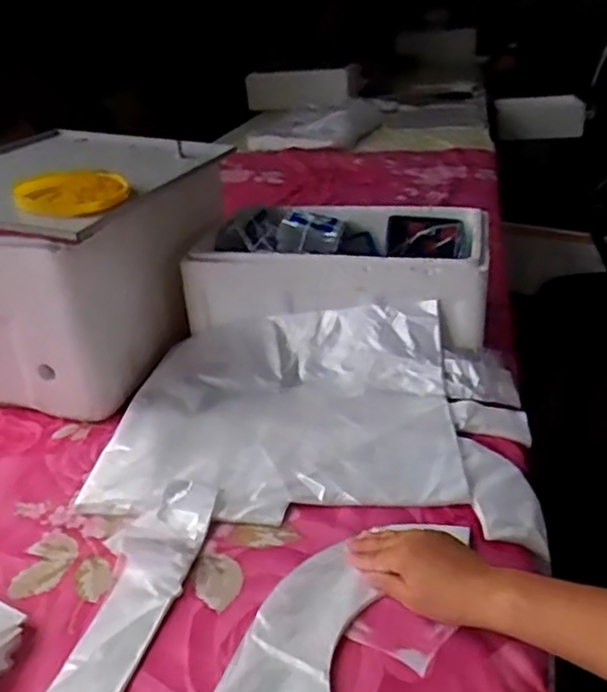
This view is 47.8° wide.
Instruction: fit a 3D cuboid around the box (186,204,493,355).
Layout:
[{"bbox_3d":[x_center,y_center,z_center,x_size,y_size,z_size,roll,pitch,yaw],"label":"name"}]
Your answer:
[{"bbox_3d":[0.059,-0.107,0.996,0.386,0.137,0.268,2,27,14],"label":"box"}]

